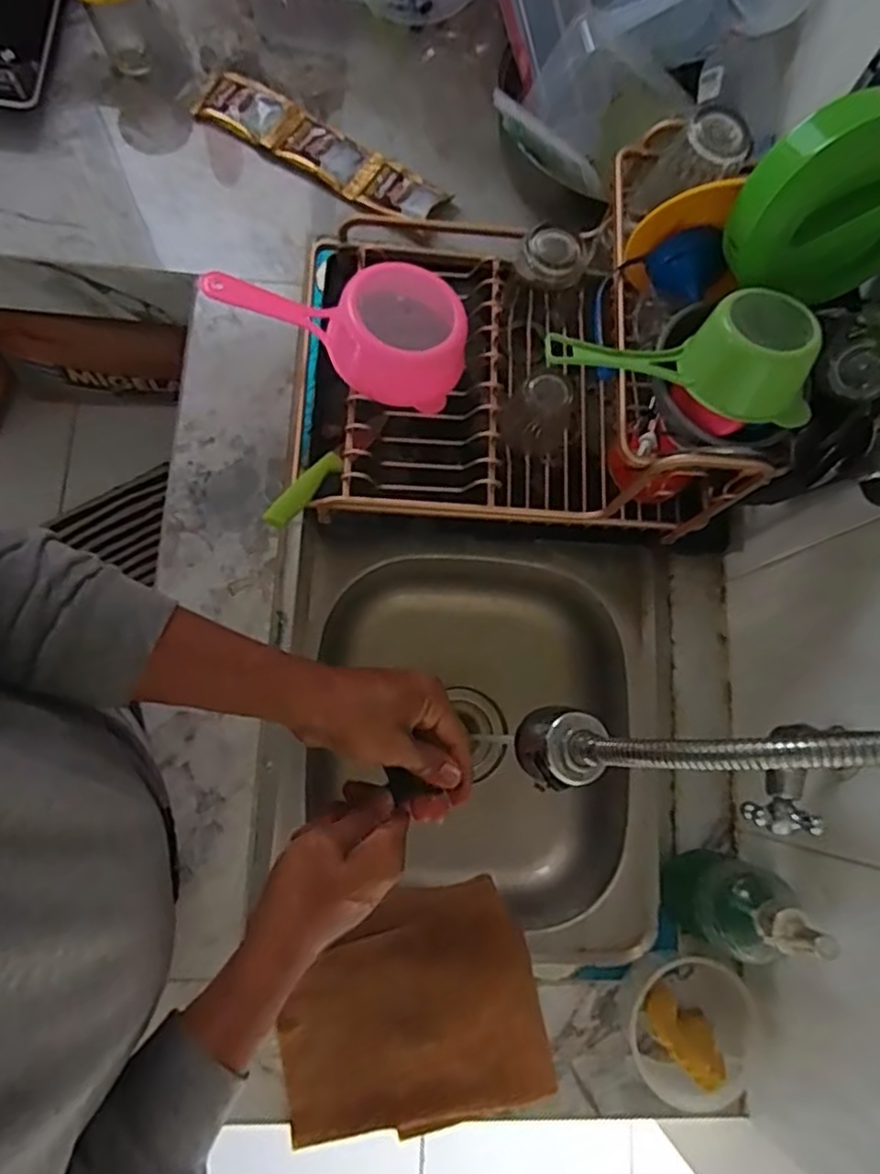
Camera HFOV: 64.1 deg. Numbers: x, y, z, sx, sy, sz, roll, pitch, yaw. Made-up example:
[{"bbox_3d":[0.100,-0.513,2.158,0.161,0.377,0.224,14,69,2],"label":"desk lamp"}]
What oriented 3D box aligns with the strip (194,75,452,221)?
[{"bbox_3d":[-0.129,-0.483,0.770,0.282,0.016,0.070,29,77,0],"label":"strip"}]

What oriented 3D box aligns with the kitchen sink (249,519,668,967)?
[{"bbox_3d":[0.032,0.152,0.725,0.382,0.155,0.393,5,78,-5],"label":"kitchen sink"}]

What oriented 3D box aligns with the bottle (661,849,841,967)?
[{"bbox_3d":[0.246,0.265,0.581,0.073,0.179,0.085,24,77,-1],"label":"bottle"}]

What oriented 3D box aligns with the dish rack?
[{"bbox_3d":[0.062,-0.213,0.628,0.387,0.188,0.295,3,78,-5],"label":"dish rack"}]

